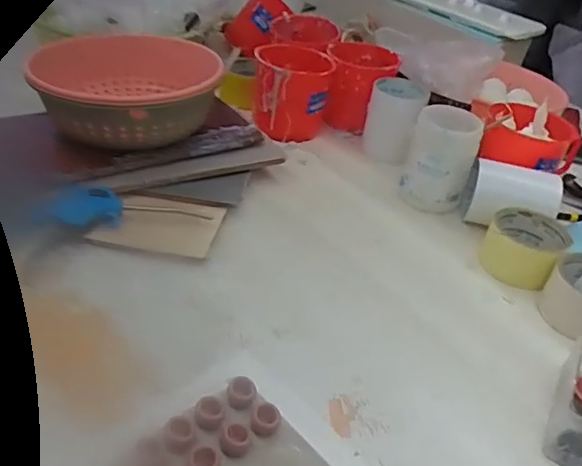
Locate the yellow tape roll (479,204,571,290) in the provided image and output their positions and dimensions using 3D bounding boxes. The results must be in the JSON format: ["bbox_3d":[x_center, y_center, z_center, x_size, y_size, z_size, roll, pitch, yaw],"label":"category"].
[{"bbox_3d":[0.273,0.017,0.683,0.088,0.049,0.089,27,40,24],"label":"yellow tape roll"}]

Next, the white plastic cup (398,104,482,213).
[{"bbox_3d":[0.194,-0.096,0.757,0.083,0.126,0.075,16,36,11],"label":"white plastic cup"}]

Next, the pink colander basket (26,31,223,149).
[{"bbox_3d":[-0.206,-0.181,0.742,0.219,0.076,0.208,6,36,0],"label":"pink colander basket"}]

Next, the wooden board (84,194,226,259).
[{"bbox_3d":[-0.146,-0.011,0.651,0.128,0.020,0.077,7,36,2],"label":"wooden board"}]

